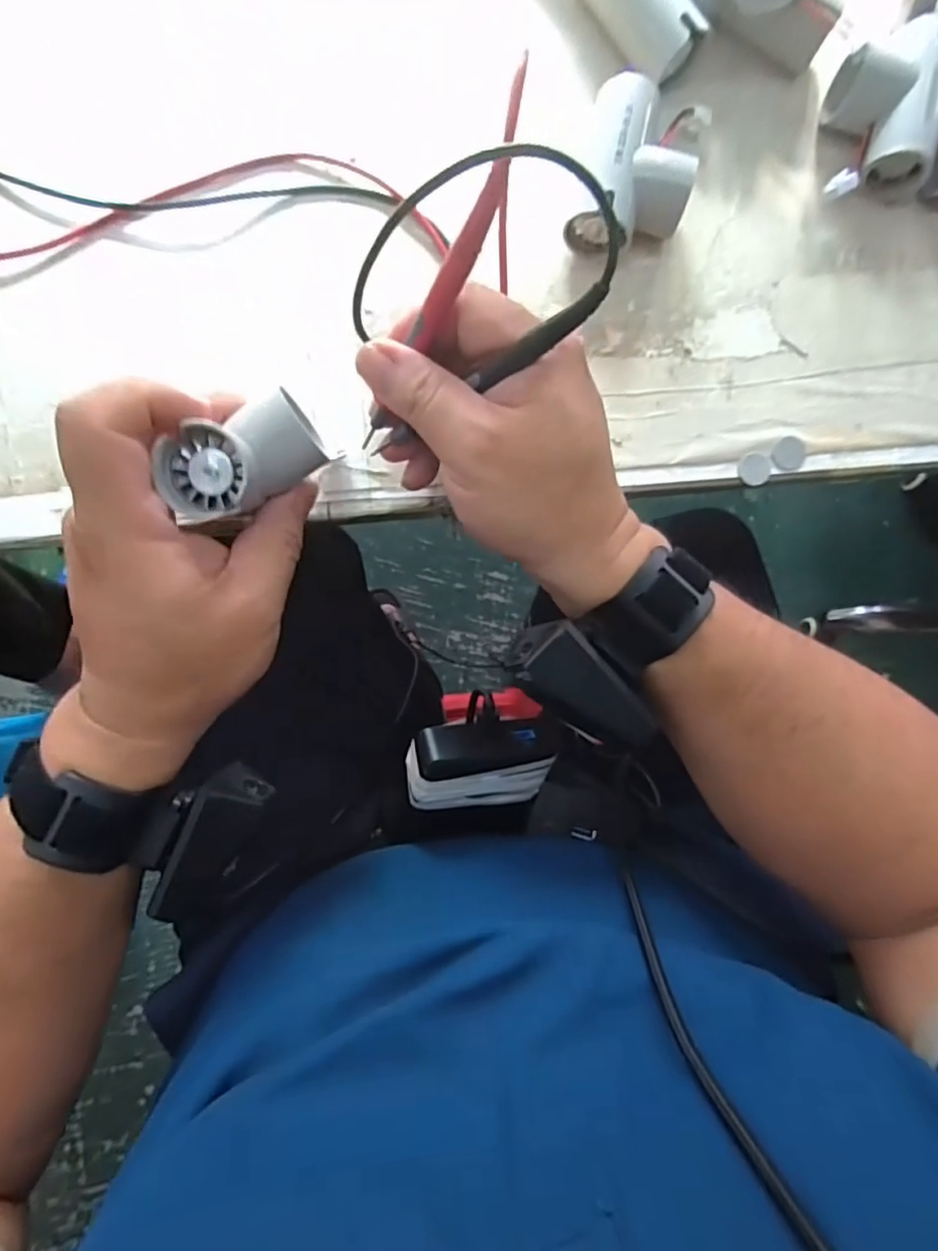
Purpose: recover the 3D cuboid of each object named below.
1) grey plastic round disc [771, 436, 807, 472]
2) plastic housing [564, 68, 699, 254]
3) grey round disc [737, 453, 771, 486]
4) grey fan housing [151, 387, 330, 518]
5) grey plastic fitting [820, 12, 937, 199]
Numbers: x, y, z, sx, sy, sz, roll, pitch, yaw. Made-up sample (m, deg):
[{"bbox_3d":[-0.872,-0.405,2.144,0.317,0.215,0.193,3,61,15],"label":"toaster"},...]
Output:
[{"bbox_3d":[0.173,-0.093,0.328,0.020,0.004,0.018,-13,89,-5],"label":"grey plastic round disc"},{"bbox_3d":[0.084,-0.236,0.309,0.053,0.035,0.084,13,90,-6],"label":"plastic housing"},{"bbox_3d":[0.154,-0.084,0.325,0.018,0.004,0.017,-20,89,-5],"label":"grey round disc"},{"bbox_3d":[-0.087,-0.065,0.233,0.058,0.026,0.031,-27,94,-4],"label":"grey fan housing"},{"bbox_3d":[0.225,-0.280,0.322,0.057,0.028,0.080,8,91,-6],"label":"grey plastic fitting"}]

